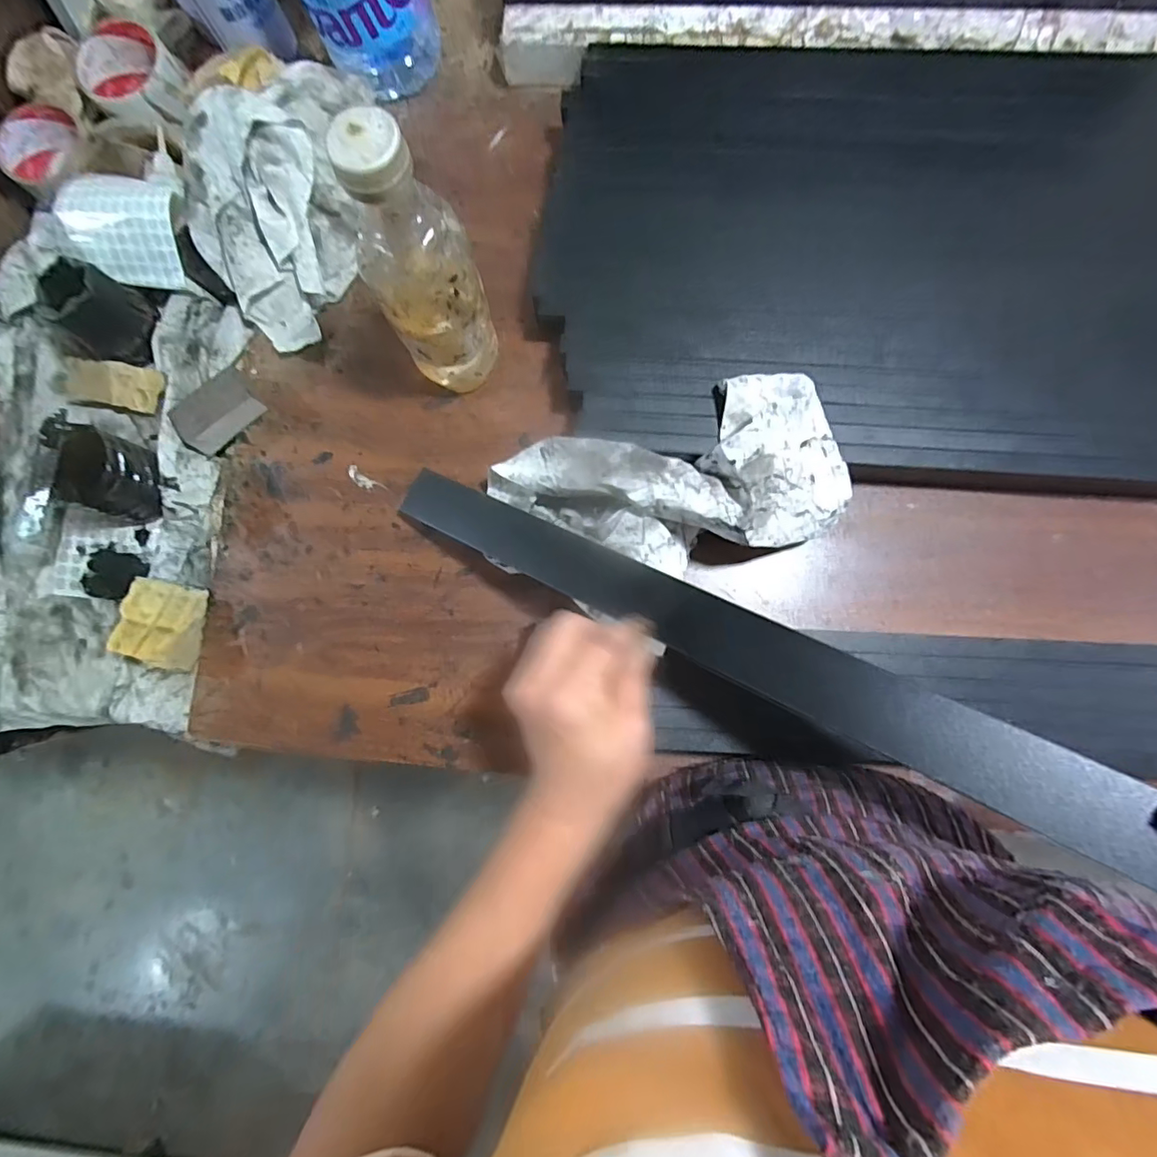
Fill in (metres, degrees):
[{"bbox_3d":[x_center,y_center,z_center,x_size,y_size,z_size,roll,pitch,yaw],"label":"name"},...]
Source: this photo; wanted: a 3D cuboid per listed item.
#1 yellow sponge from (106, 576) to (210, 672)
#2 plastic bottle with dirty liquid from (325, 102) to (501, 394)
[{"bbox_3d":[-0.348,0.038,0.451,0.058,0.039,0.067,11,86,2],"label":"yellow sponge"},{"bbox_3d":[-0.102,-0.200,0.374,0.072,0.213,0.063,-28,85,-1],"label":"plastic bottle with dirty liquid"}]

